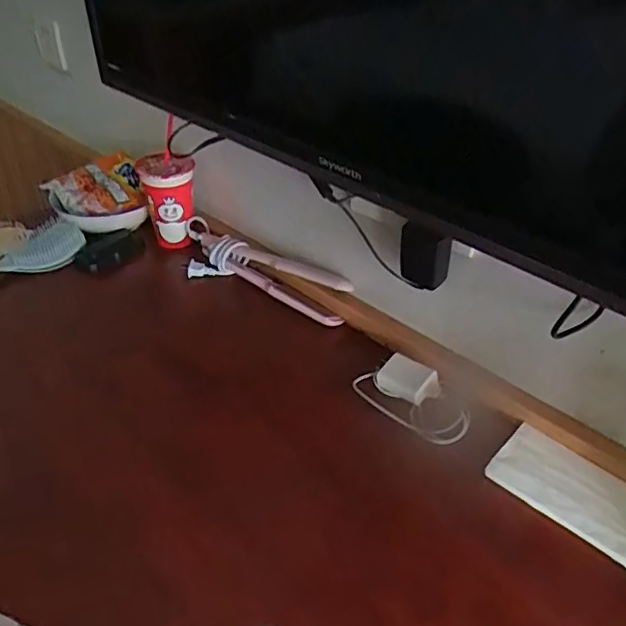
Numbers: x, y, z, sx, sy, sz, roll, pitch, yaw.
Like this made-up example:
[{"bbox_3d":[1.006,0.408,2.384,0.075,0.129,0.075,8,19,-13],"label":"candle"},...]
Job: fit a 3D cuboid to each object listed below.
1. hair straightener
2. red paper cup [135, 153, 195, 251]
[{"bbox_3d":[-0.069,-0.057,0.851,0.277,0.061,0.073,19,44,22],"label":"hair straightener"},{"bbox_3d":[-0.227,-0.179,0.919,0.079,0.142,0.090,-16,43,-18],"label":"red paper cup"}]

